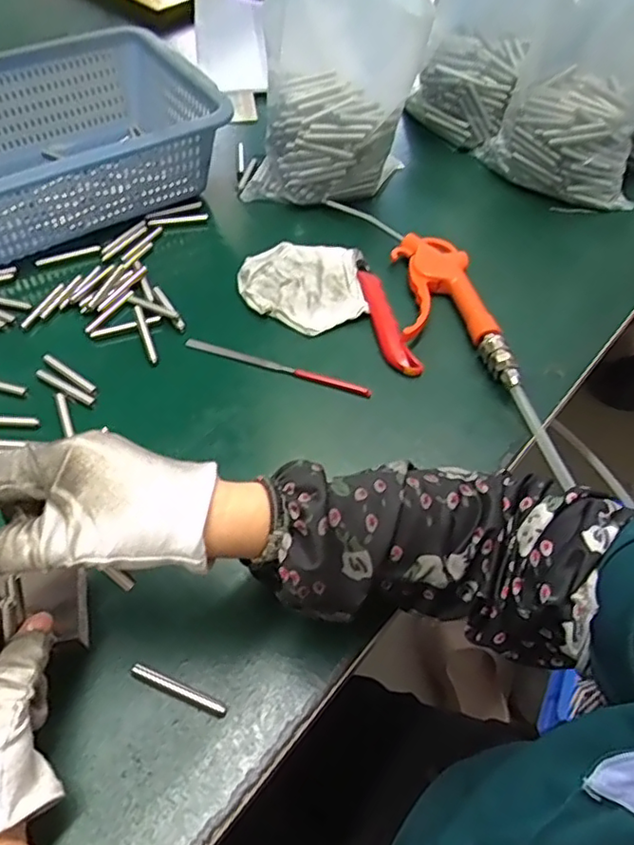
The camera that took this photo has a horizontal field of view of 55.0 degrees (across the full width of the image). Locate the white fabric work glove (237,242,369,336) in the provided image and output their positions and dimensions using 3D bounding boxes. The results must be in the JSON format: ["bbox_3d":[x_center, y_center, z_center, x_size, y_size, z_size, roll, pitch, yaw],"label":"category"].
[{"bbox_3d":[-0.013,-0.125,0.544,0.109,0.021,0.097,3,54,0],"label":"white fabric work glove"}]

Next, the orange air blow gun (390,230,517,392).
[{"bbox_3d":[0.108,-0.100,0.522,0.075,0.020,0.177,-6,54,-6],"label":"orange air blow gun"}]

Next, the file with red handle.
[{"bbox_3d":[-0.033,-0.046,0.495,0.158,0.009,0.008,18,55,10],"label":"file with red handle"}]

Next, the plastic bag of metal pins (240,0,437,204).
[{"bbox_3d":[0.008,-0.324,0.575,0.153,0.197,0.116,-3,54,-5],"label":"plastic bag of metal pins"}]

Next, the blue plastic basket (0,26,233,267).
[{"bbox_3d":[-0.265,-0.280,0.599,0.297,0.086,0.237,-26,59,-19],"label":"blue plastic basket"}]

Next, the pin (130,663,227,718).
[{"bbox_3d":[-0.080,0.152,0.347,0.060,0.005,0.007,20,56,12],"label":"pin"}]

